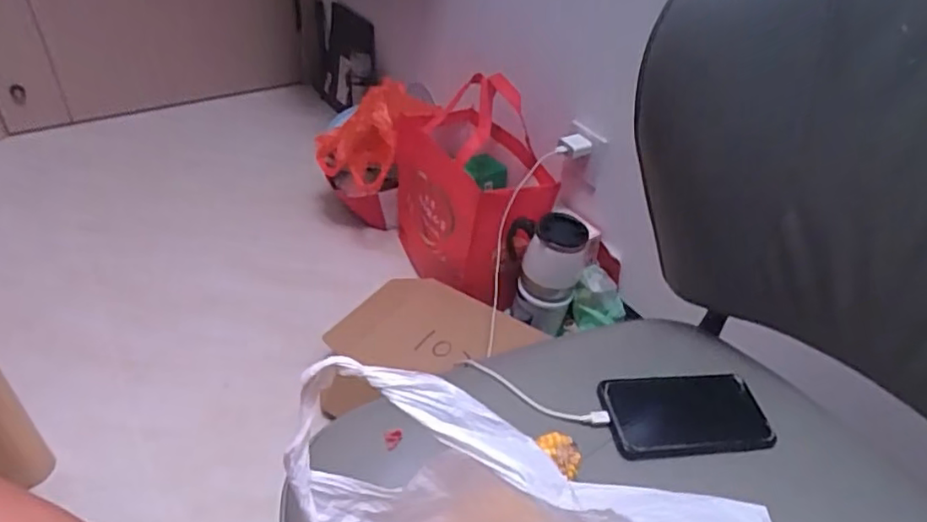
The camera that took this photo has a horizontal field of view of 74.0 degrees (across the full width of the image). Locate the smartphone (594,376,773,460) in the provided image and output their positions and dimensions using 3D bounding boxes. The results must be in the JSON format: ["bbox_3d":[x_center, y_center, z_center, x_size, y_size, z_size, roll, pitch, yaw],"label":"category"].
[{"bbox_3d":[0.181,0.124,0.500,0.135,0.016,0.069,-3,38,-10],"label":"smartphone"}]

